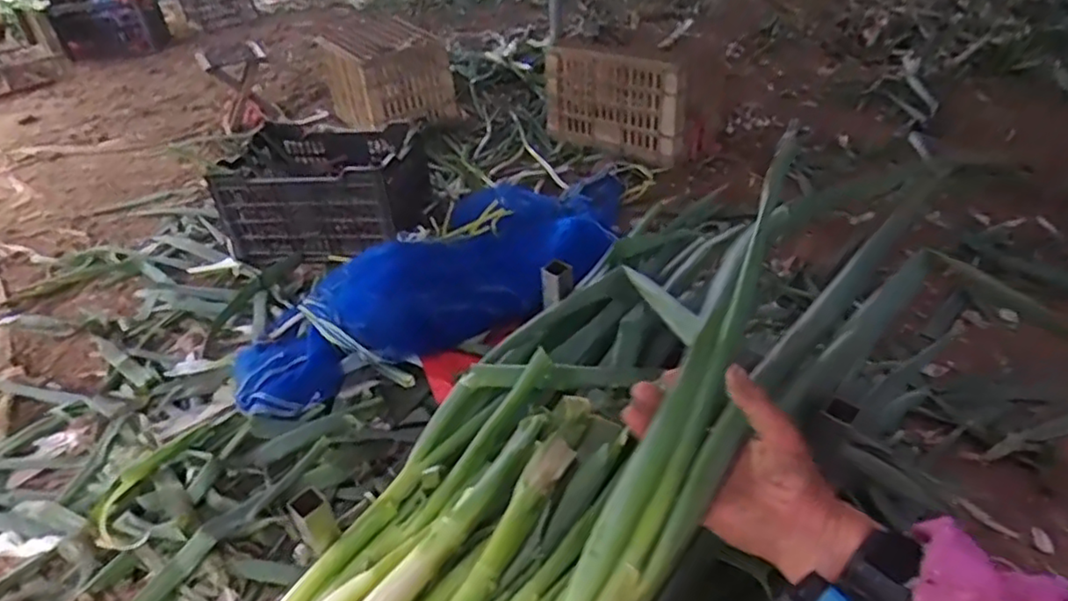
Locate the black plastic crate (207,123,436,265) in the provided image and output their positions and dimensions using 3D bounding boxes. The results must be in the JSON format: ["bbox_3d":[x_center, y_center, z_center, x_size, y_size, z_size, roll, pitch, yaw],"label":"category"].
[{"bbox_3d":[-0.539,-0.292,1.751,0.478,0.251,0.359,3,36,10],"label":"black plastic crate"}]

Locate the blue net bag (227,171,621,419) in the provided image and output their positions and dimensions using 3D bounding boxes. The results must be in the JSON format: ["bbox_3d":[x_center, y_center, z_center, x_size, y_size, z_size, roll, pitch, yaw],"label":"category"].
[{"bbox_3d":[-0.170,-0.098,1.545,1.152,0.166,0.484,-30,45,-34],"label":"blue net bag"}]

